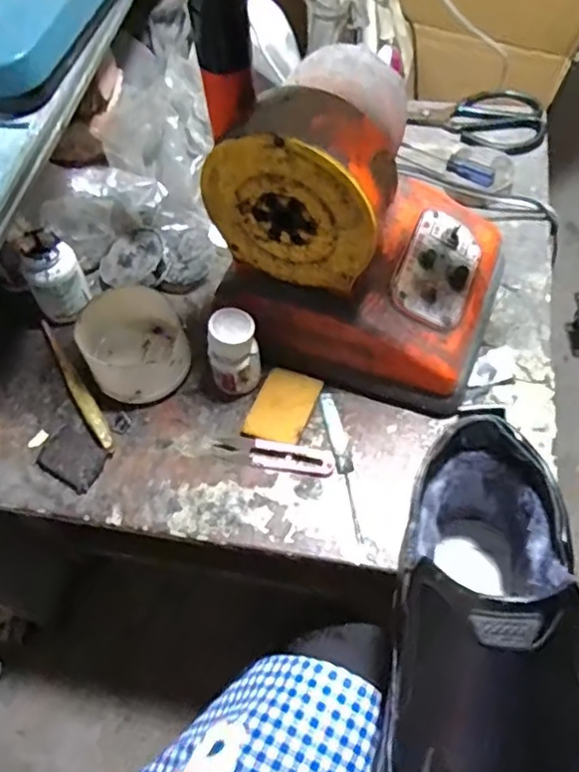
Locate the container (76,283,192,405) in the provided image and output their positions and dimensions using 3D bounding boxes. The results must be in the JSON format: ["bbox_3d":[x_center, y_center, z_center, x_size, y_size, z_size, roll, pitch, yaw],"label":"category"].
[{"bbox_3d":[-0.139,-0.039,0.549,0.088,0.053,0.095,-2,61,3],"label":"container"}]

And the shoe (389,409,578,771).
[{"bbox_3d":[0.092,0.158,0.285,0.089,0.125,0.285,7,53,7],"label":"shoe"}]

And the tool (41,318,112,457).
[{"bbox_3d":[-0.193,0.002,0.553,0.014,0.014,0.149,-33,64,-14],"label":"tool"}]

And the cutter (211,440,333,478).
[{"bbox_3d":[-0.013,0.058,0.519,0.102,0.008,0.022,8,62,8],"label":"cutter"}]

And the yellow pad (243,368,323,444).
[{"bbox_3d":[-0.005,0.019,0.539,0.050,0.011,0.066,16,63,12],"label":"yellow pad"}]

